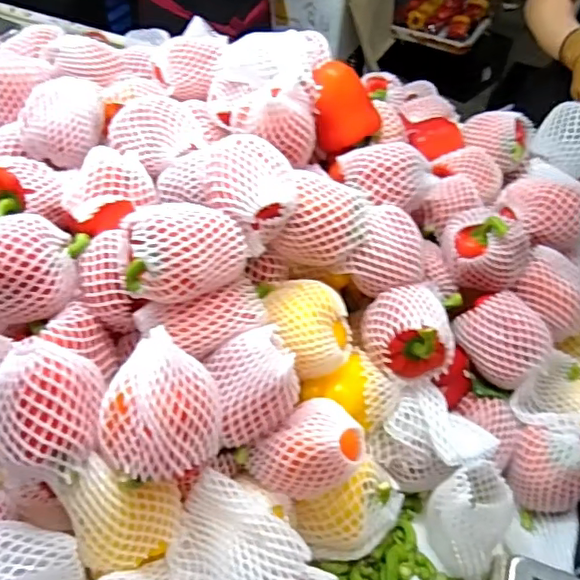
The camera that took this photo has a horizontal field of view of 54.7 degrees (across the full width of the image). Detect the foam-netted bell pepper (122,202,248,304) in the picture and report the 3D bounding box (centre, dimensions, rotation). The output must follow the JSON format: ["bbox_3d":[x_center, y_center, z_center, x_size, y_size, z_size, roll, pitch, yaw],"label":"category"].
[{"bbox_3d":[-0.095,-0.038,0.512,0.109,0.067,0.083,-4,48,-7],"label":"foam-netted bell pepper"}]

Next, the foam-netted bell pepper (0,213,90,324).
[{"bbox_3d":[-0.257,-0.025,0.543,0.106,0.073,0.085,-6,48,-8],"label":"foam-netted bell pepper"}]

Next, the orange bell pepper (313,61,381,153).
[{"bbox_3d":[0.072,-0.226,0.698,0.086,0.087,0.060,9,48,5],"label":"orange bell pepper"}]

